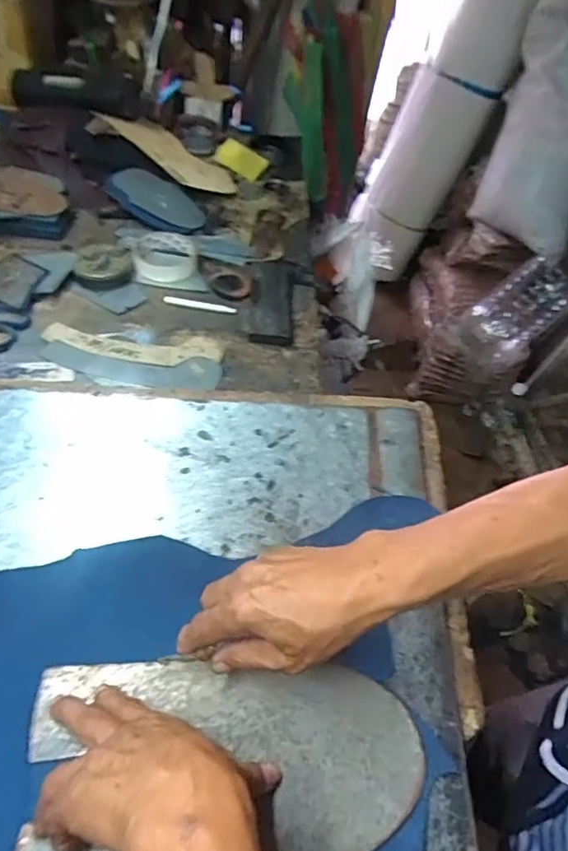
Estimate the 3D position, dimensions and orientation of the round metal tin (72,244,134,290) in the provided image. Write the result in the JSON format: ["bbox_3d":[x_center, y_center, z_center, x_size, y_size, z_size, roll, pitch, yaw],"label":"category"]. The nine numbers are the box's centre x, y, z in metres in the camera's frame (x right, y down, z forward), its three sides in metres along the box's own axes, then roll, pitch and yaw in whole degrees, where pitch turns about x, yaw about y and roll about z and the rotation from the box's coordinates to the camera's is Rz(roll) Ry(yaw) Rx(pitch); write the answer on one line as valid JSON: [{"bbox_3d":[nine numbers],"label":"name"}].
[{"bbox_3d":[-0.236,-0.211,0.719,0.073,0.028,0.069,2,50,-2],"label":"round metal tin"}]

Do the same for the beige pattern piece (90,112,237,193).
[{"bbox_3d":[-0.192,-0.457,0.921,0.243,0.019,0.100,31,52,-2],"label":"beige pattern piece"}]

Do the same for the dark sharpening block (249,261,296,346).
[{"bbox_3d":[-0.014,-0.168,0.721,0.051,0.018,0.171,4,50,-1],"label":"dark sharpening block"}]

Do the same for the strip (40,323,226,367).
[{"bbox_3d":[-0.178,-0.094,0.654,0.207,0.006,0.053,4,53,-3],"label":"strip"}]

